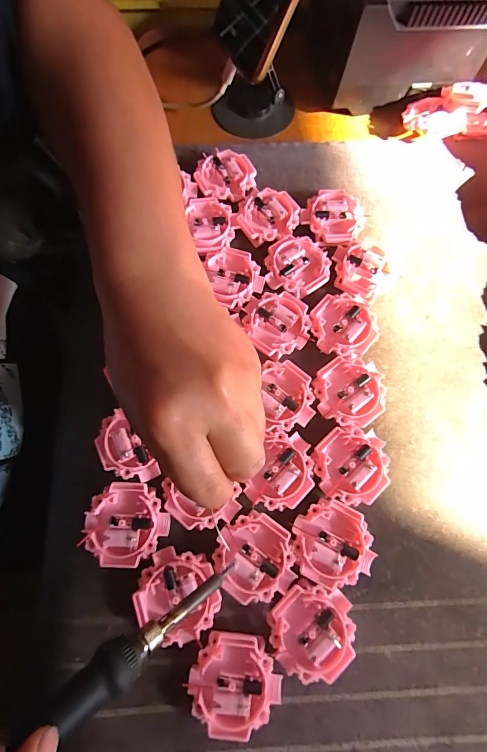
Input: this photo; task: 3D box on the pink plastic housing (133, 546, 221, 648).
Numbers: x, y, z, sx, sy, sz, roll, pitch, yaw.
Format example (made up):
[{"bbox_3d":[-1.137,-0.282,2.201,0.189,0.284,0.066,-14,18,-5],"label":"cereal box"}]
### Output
[{"bbox_3d":[-0.042,0.142,0.233,0.051,0.015,0.054,0,74,0],"label":"pink plastic housing"}]

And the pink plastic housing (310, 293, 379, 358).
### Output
[{"bbox_3d":[0.079,-0.039,0.287,0.051,0.016,0.051,0,74,0],"label":"pink plastic housing"}]

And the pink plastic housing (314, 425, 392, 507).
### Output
[{"bbox_3d":[0.077,0.064,0.259,0.050,0.016,0.050,0,74,-1],"label":"pink plastic housing"}]

